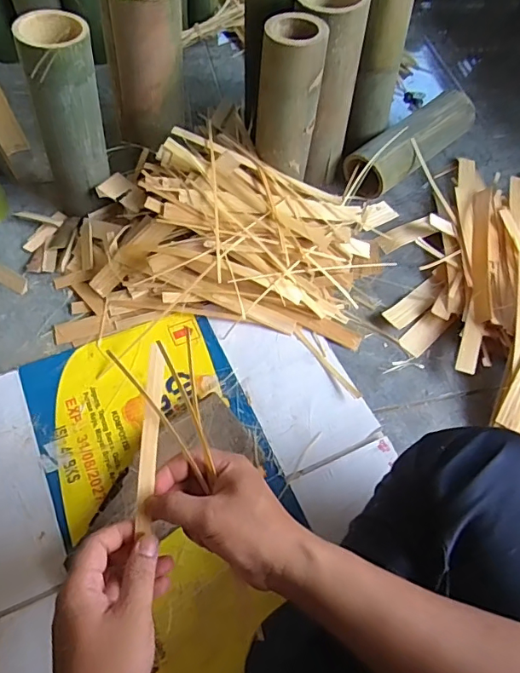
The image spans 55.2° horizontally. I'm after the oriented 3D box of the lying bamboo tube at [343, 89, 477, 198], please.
[{"bbox_3d":[0.255,-0.334,0.872,0.334,0.099,0.085,-37,68,-22],"label":"lying bamboo tube"}]

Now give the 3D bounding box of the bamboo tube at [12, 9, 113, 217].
[{"bbox_3d":[-0.258,-0.292,0.683,0.093,0.244,0.081,-19,62,-14],"label":"bamboo tube"}]

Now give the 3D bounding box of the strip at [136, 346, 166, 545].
[{"bbox_3d":[-0.091,0.082,0.413,0.015,0.007,0.148,5,86,-1],"label":"strip"}]

